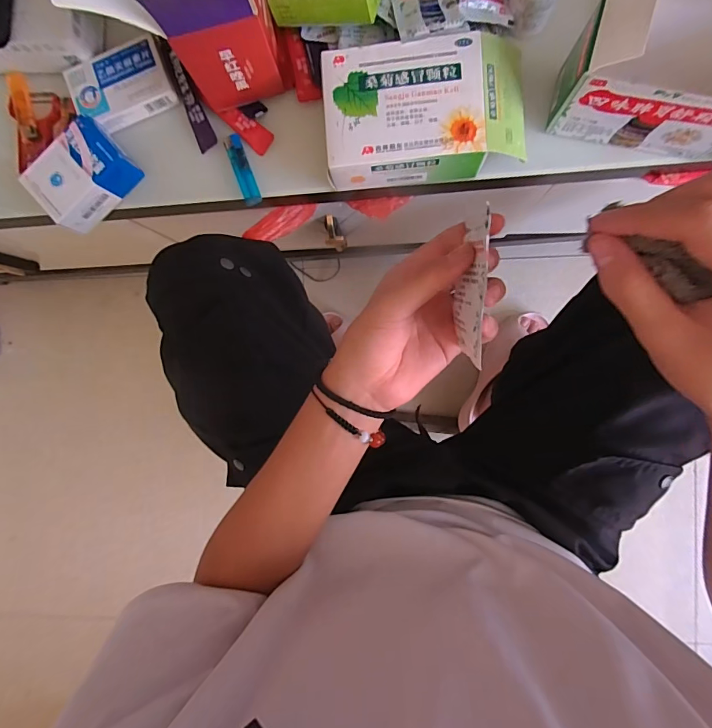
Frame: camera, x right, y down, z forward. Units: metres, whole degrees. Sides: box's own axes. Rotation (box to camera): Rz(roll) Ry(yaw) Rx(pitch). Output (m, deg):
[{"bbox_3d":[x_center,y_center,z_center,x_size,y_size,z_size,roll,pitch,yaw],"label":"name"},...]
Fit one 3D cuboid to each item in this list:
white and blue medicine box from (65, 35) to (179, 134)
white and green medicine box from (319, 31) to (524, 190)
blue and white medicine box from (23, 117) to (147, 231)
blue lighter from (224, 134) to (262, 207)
[{"bbox_3d":[-0.264,-0.311,0.467,0.113,0.017,0.077,-18,90,5],"label":"white and blue medicine box"},{"bbox_3d":[0.067,-0.247,0.414,0.193,0.046,0.120,-3,91,5],"label":"white and green medicine box"},{"bbox_3d":[-0.306,-0.210,0.465,0.103,0.048,0.070,-45,87,5],"label":"blue and white medicine box"},{"bbox_3d":[-0.127,-0.219,0.472,0.020,0.011,0.077,-19,90,5],"label":"blue lighter"}]

